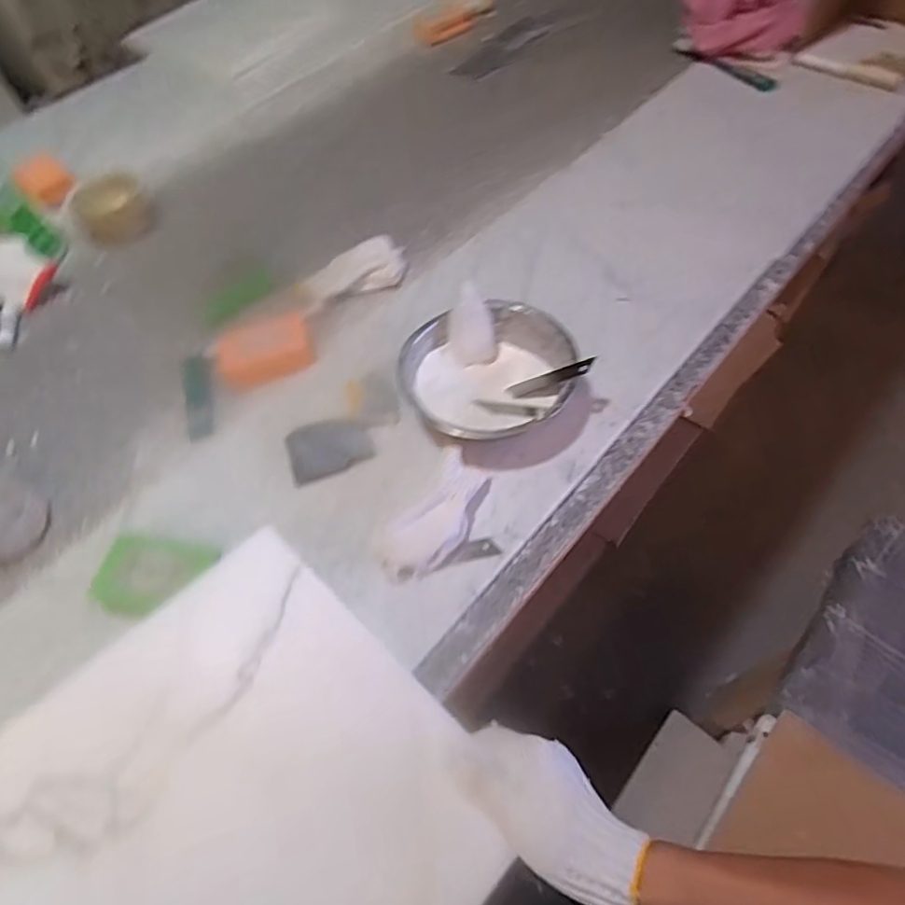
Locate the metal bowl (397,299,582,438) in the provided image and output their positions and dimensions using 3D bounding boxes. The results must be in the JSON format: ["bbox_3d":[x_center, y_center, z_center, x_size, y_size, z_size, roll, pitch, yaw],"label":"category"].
[{"bbox_3d":[0.036,-0.075,0.574,0.153,0.051,0.162,-2,58,3],"label":"metal bowl"}]

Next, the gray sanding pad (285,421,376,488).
[{"bbox_3d":[-0.119,-0.007,0.570,0.078,0.004,0.062,-21,59,-9],"label":"gray sanding pad"}]

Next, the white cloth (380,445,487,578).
[{"bbox_3d":[-0.012,0.055,0.503,0.049,0.027,0.118,27,63,19],"label":"white cloth"}]

